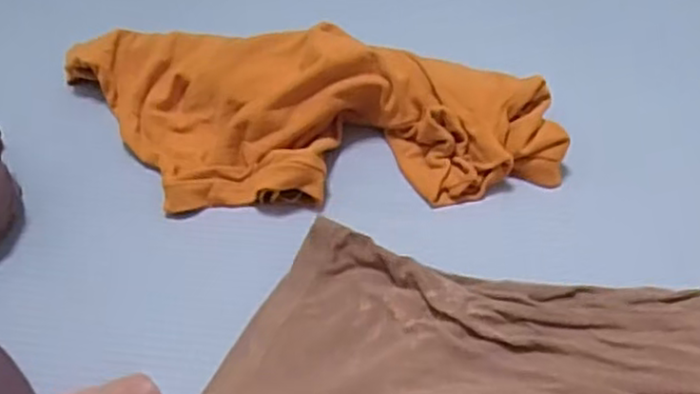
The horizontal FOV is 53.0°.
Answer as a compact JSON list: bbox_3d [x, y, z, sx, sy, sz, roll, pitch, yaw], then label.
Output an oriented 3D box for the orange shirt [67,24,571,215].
[{"bbox_3d":[-0.062,-0.062,0.545,0.435,0.065,0.174,11,47,19],"label":"orange shirt"}]

